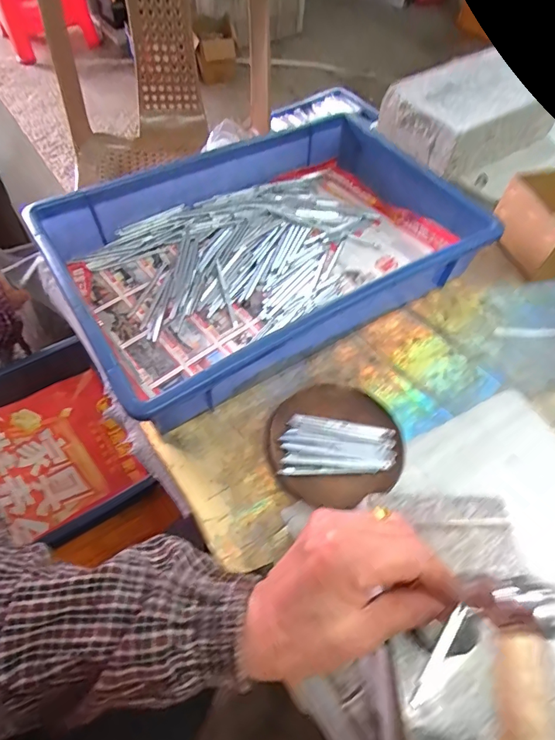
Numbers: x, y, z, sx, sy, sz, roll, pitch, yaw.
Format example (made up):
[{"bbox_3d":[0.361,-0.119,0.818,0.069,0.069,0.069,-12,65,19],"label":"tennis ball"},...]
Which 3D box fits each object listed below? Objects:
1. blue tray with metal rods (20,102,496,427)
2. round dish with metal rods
[{"bbox_3d":[-0.009,-0.137,0.485,0.423,0.081,0.278,-29,63,-18],"label":"blue tray with metal rods"},{"bbox_3d":[0.051,0.064,0.388,0.114,0.018,0.107,1,57,-1],"label":"round dish with metal rods"}]

